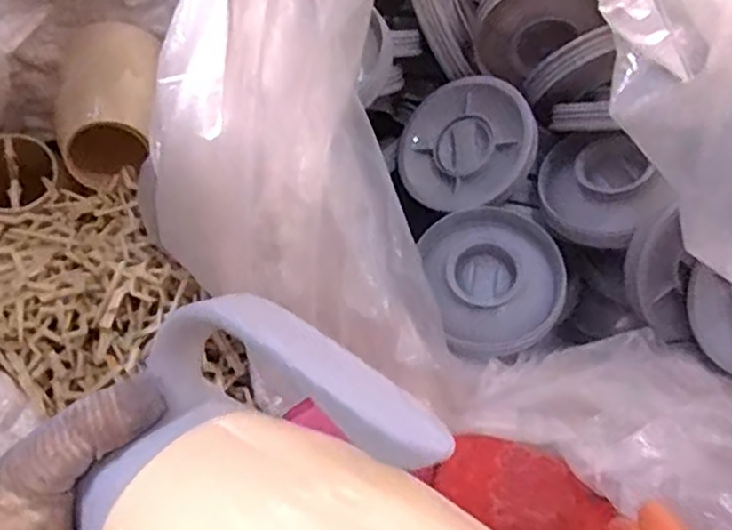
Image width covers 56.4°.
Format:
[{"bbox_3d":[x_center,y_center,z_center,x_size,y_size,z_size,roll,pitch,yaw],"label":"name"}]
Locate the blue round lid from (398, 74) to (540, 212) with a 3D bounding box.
[{"bbox_3d":[0.094,-0.116,0.653,0.128,0.022,0.126,-5,75,19],"label":"blue round lid"}]

